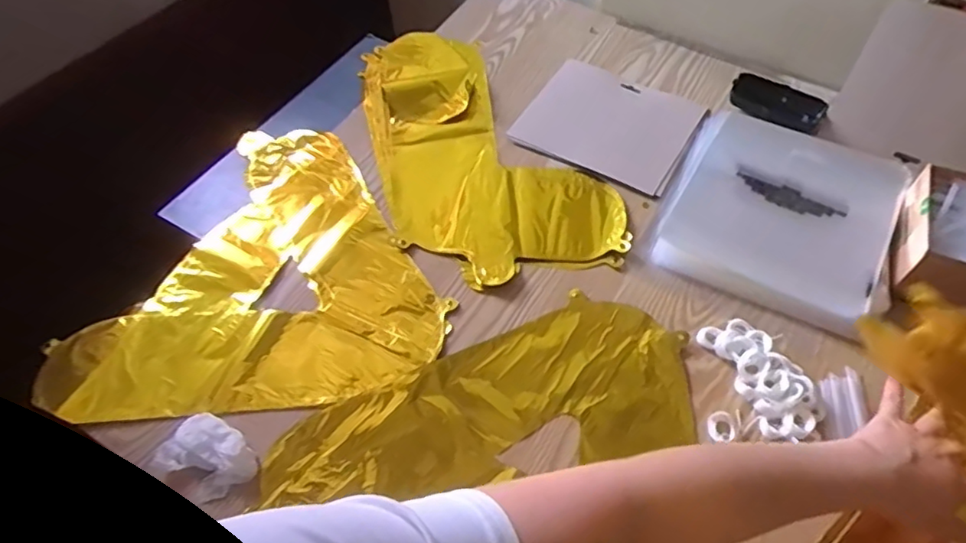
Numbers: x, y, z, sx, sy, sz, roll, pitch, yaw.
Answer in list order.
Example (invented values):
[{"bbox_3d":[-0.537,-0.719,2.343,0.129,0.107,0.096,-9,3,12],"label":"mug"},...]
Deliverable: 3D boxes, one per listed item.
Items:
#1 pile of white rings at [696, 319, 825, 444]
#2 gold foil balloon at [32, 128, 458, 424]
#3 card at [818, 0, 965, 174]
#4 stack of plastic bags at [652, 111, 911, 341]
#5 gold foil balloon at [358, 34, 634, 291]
[{"bbox_3d":[0.247,0.096,0.543,0.096,0.021,0.116,1,55,2],"label":"pile of white rings"},{"bbox_3d":[-0.223,-0.015,0.647,0.372,0.021,0.365,2,55,3],"label":"gold foil balloon"},{"bbox_3d":[0.503,-0.190,0.653,0.190,0.154,0.008,26,37,17],"label":"card"},{"bbox_3d":[0.311,-0.064,0.637,0.217,0.039,0.224,22,59,16],"label":"stack of plastic bags"},{"bbox_3d":[-0.021,-0.155,0.726,0.229,0.022,0.422,-19,57,-11],"label":"gold foil balloon"}]

